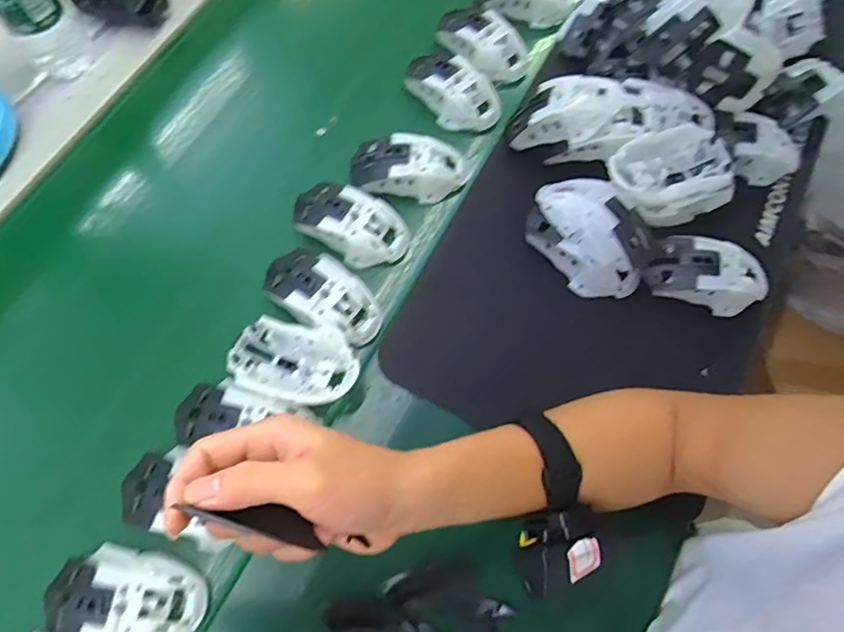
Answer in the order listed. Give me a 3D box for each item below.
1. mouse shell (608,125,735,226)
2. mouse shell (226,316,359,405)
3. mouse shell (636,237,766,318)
[{"bbox_3d":[0.231,-0.130,0.522,0.118,0.047,0.069,-15,68,-5],"label":"mouse shell"},{"bbox_3d":[-0.108,0.039,0.478,0.110,0.034,0.066,14,68,7],"label":"mouse shell"},{"bbox_3d":[0.266,-0.039,0.513,0.114,0.033,0.055,13,68,7],"label":"mouse shell"}]

